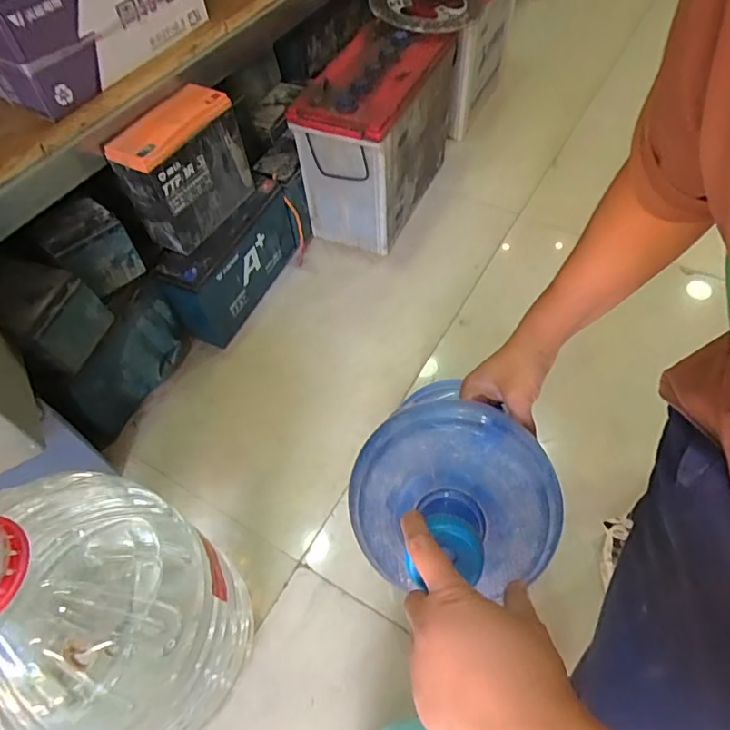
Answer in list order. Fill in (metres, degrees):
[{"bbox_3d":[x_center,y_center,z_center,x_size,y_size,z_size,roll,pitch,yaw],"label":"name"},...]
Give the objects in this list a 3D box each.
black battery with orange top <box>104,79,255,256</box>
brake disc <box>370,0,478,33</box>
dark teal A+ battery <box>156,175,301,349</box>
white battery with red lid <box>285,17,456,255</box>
[{"bbox_3d":[-0.262,-0.291,0.767,0.069,0.170,0.187,23,61,18],"label":"black battery with orange top"},{"bbox_3d":[0.110,-0.689,0.976,0.194,0.030,0.196,0,66,-4],"label":"brake disc"},{"bbox_3d":[-0.224,-0.187,0.891,0.076,0.164,0.289,21,60,17],"label":"dark teal A+ battery"},{"bbox_3d":[0.041,-0.429,0.982,0.162,0.302,0.369,23,61,18],"label":"white battery with red lid"}]

